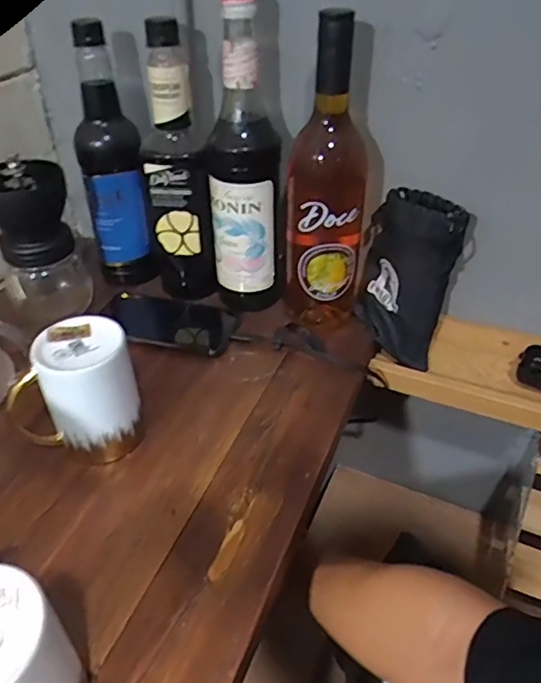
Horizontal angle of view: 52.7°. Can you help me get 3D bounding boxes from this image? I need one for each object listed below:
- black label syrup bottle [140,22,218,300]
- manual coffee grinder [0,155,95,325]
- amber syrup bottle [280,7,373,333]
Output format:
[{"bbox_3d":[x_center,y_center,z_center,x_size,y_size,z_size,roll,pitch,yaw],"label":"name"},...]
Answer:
[{"bbox_3d":[-0.100,-0.174,0.570,0.066,0.262,0.082,-7,41,-10],"label":"black label syrup bottle"},{"bbox_3d":[-0.279,-0.117,0.569,0.156,0.186,0.075,-2,40,-5],"label":"manual coffee grinder"},{"bbox_3d":[0.057,-0.147,0.528,0.083,0.287,0.080,7,41,7],"label":"amber syrup bottle"}]

